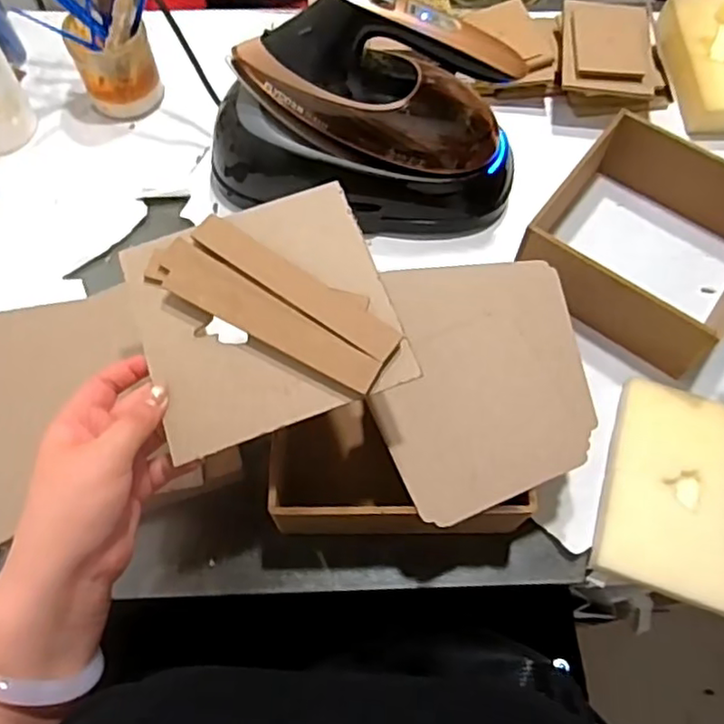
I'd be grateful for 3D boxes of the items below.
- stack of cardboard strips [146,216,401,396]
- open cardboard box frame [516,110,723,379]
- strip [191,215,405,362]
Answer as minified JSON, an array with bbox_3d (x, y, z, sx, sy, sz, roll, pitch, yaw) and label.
[{"bbox_3d":[-0.060,-0.044,0.435,0.180,0.010,0.063,28,67,12],"label":"stack of cardboard strips"},{"bbox_3d":[0.281,-0.115,0.602,0.194,0.080,0.208,35,69,15],"label":"open cardboard box frame"},{"bbox_3d":[-0.046,-0.053,0.438,0.165,0.007,0.027,33,69,15],"label":"strip"}]

